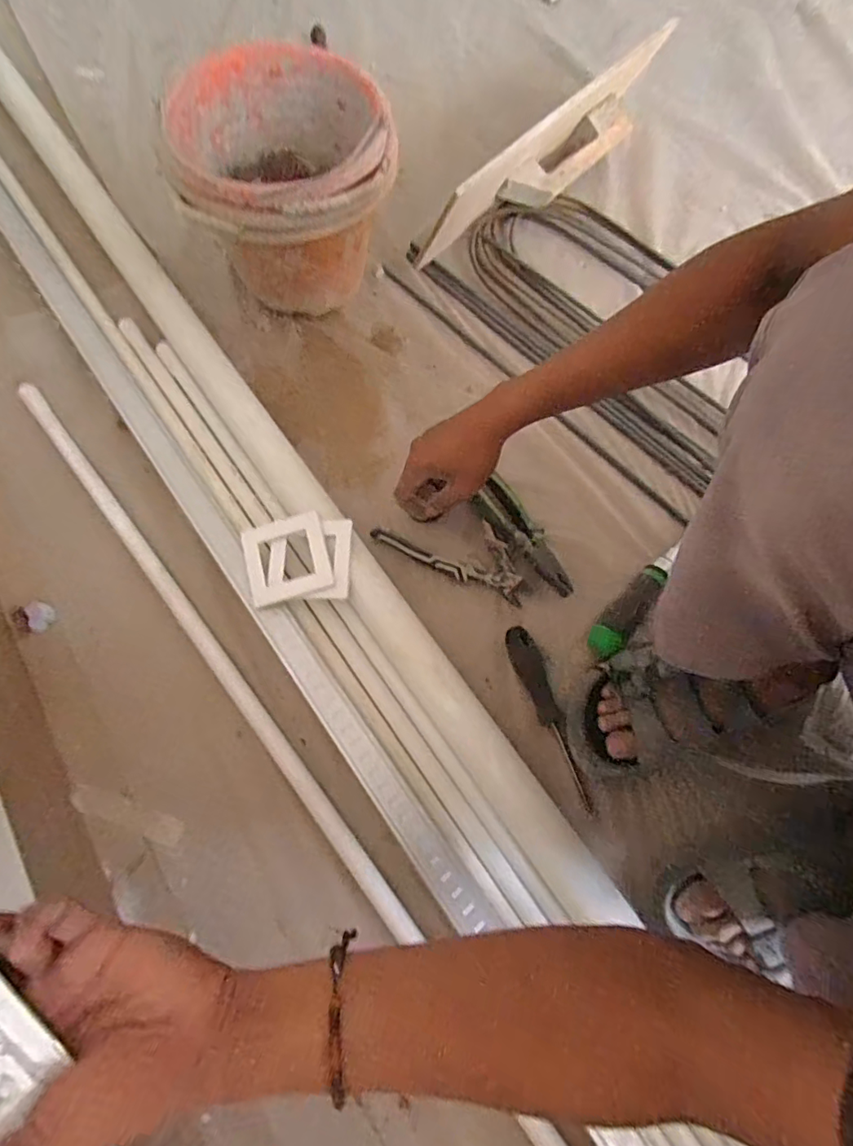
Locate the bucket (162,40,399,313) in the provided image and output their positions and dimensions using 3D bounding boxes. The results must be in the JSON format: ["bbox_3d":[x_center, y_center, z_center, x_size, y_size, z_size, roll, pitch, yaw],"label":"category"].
[{"bbox_3d":[-0.162,-0.445,0.647,0.235,0.215,0.244,-10,72,-6],"label":"bucket"}]

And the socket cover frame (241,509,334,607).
[{"bbox_3d":[-0.146,-0.017,0.550,0.084,0.005,0.085,-16,78,-1],"label":"socket cover frame"}]

